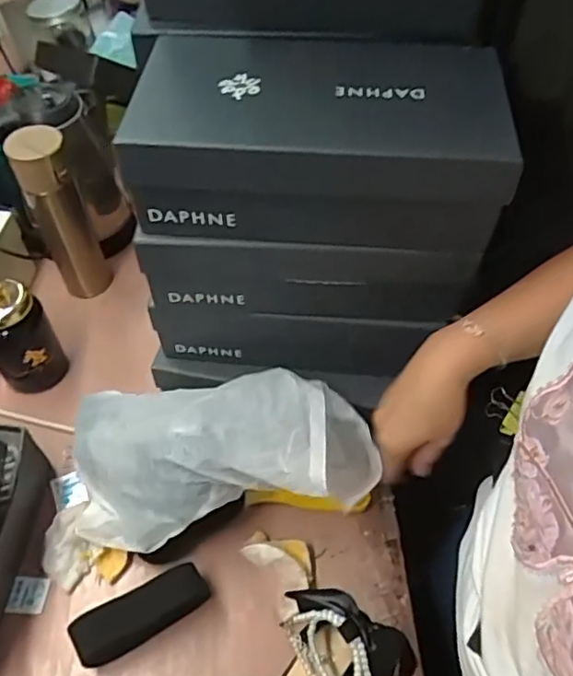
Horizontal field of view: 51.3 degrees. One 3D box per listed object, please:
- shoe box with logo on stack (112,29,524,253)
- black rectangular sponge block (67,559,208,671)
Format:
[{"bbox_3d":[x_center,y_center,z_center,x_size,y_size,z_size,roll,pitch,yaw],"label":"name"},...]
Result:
[{"bbox_3d":[0.027,-0.176,0.518,0.296,0.098,0.173,6,54,3],"label":"shoe box with logo on stack"},{"bbox_3d":[-0.139,0.267,0.574,0.127,0.053,0.036,-23,57,-17],"label":"black rectangular sponge block"}]

